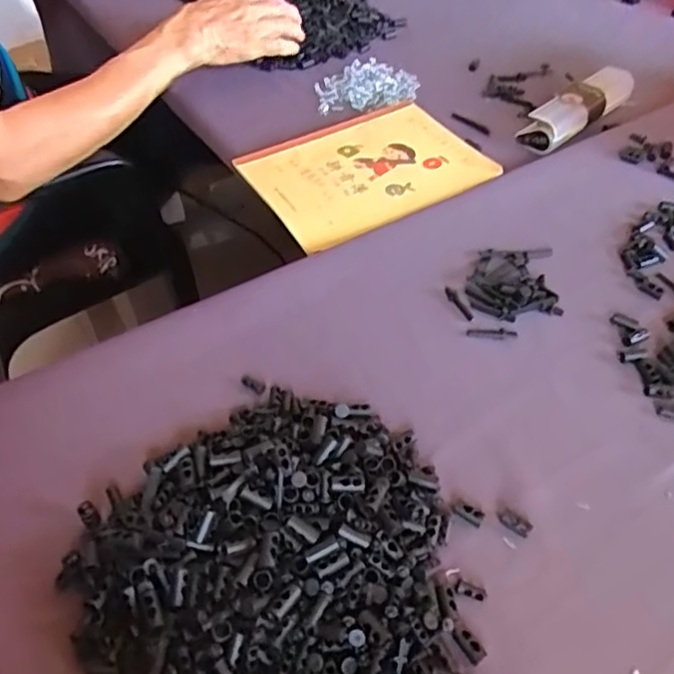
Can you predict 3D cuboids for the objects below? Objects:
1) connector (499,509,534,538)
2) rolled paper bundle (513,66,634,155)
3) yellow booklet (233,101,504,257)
[{"bbox_3d":[0.104,0.107,0.365,0.019,0.004,0.010,32,54,20],"label":"connector"},{"bbox_3d":[0.258,-0.243,0.664,0.162,0.037,0.042,-34,60,-29],"label":"rolled paper bundle"},{"bbox_3d":[0.028,-0.160,0.591,0.212,0.015,0.154,-28,57,-23],"label":"yellow booklet"}]

